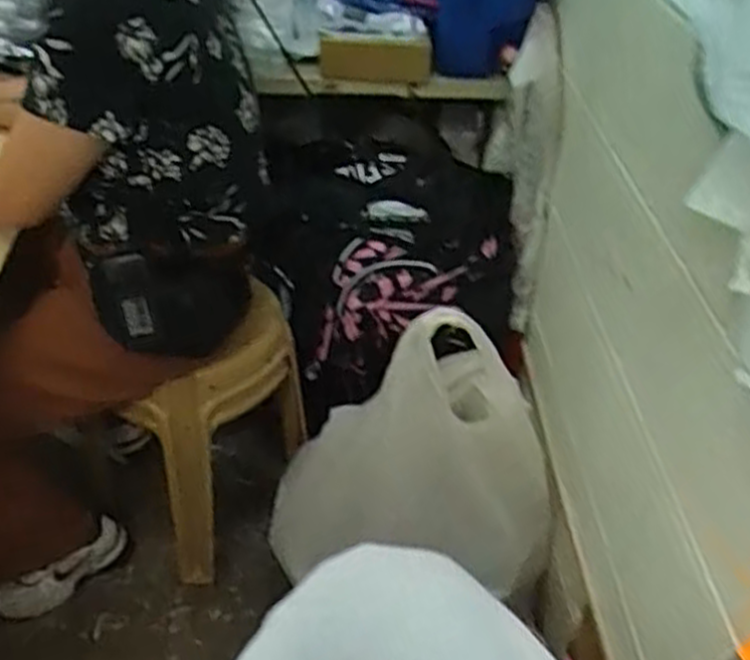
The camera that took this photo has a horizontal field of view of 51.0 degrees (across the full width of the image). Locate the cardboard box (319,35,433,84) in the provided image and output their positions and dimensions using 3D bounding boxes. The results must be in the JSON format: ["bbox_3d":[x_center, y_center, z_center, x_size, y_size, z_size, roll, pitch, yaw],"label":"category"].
[{"bbox_3d":[0.004,-0.494,1.442,0.208,0.082,0.035,-4,39,-11],"label":"cardboard box"}]

